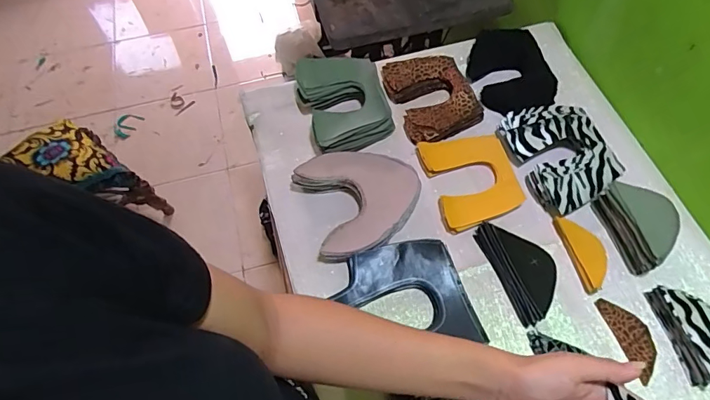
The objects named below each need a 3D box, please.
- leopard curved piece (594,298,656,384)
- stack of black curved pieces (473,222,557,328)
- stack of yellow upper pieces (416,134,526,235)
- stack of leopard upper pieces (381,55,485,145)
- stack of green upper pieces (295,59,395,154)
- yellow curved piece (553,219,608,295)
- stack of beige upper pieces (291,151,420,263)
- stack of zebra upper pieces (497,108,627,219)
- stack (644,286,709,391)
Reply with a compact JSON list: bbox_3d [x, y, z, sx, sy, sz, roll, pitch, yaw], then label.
[{"bbox_3d":[0.360,0.175,0.582,0.044,0.009,0.105,-16,62,-7],"label":"leopard curved piece"},{"bbox_3d":[0.231,0.091,0.615,0.078,0.034,0.145,-17,62,-7],"label":"stack of black curved pieces"},{"bbox_3d":[0.177,-0.036,0.687,0.127,0.023,0.156,-14,62,-6],"label":"stack of yellow upper pieces"},{"bbox_3d":[0.131,-0.179,0.771,0.128,0.034,0.168,-17,62,-7],"label":"stack of leopard upper pieces"},{"bbox_3d":[-0.014,-0.153,0.749,0.136,0.072,0.159,-18,62,-8],"label":"stack of green upper pieces"},{"bbox_3d":[0.323,0.072,0.628,0.049,0.009,0.111,-11,61,-4],"label":"yellow curved piece"},{"bbox_3d":[0.012,-0.002,0.671,0.176,0.056,0.167,-19,62,-8],"label":"stack of beige upper pieces"},{"bbox_3d":[0.316,-0.069,0.687,0.137,0.041,0.184,-15,62,-7],"label":"stack of zebra upper pieces"},{"bbox_3d":[0.421,0.164,0.558,0.054,0.049,0.118,-14,62,-6],"label":"stack"}]

